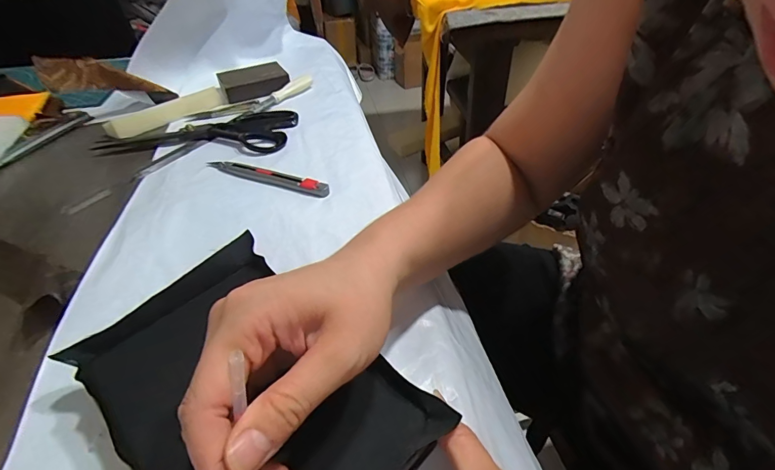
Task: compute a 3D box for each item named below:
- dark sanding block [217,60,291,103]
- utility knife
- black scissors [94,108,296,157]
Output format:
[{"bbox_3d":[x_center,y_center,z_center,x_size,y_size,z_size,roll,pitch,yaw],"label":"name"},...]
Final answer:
[{"bbox_3d":[-0.202,-0.233,0.616,0.096,0.027,0.080,-17,43,-16],"label":"dark sanding block"},{"bbox_3d":[-0.135,-0.064,0.445,0.156,0.009,0.025,16,44,20],"label":"utility knife"},{"bbox_3d":[-0.239,-0.131,0.517,0.237,0.011,0.100,-4,41,-2],"label":"black scissors"}]

